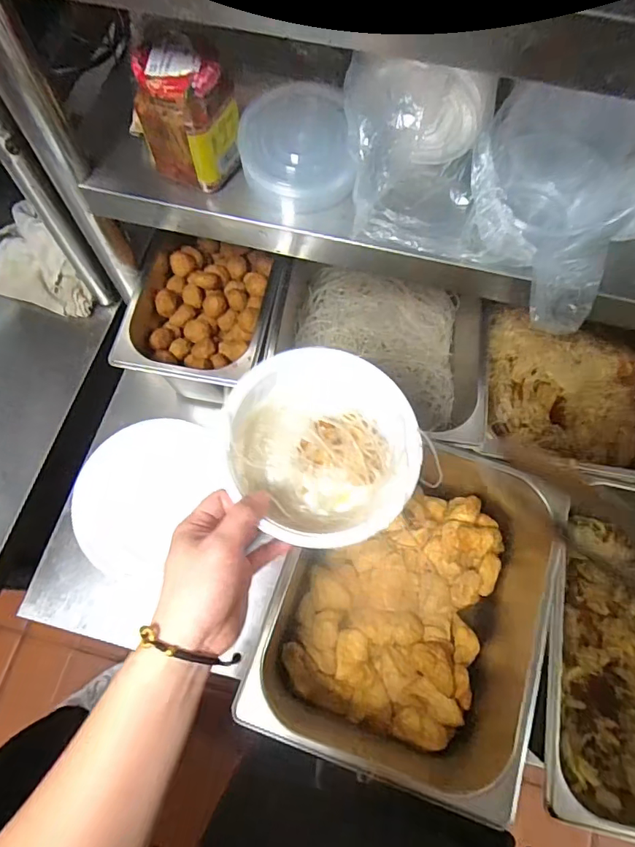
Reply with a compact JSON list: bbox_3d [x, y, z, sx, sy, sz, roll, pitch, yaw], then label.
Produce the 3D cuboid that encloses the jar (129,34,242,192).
[{"bbox_3d":[-0.116,-0.270,0.437,0.068,0.095,0.063,0,70,0],"label":"jar"}]

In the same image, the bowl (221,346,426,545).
[{"bbox_3d":[0.006,0.020,0.436,0.162,0.065,0.165,0,70,0],"label":"bowl"}]

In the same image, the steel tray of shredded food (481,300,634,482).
[{"bbox_3d":[0.344,-0.043,0.627,0.254,0.094,0.239,13,70,5],"label":"steel tray of shredded food"}]

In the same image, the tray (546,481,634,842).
[{"bbox_3d":[0.306,0.222,0.515,0.167,0.103,0.315,9,70,4],"label":"tray"}]

